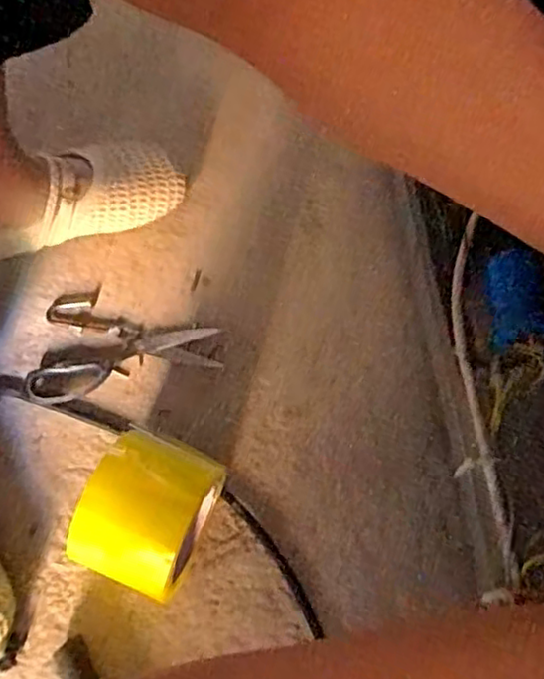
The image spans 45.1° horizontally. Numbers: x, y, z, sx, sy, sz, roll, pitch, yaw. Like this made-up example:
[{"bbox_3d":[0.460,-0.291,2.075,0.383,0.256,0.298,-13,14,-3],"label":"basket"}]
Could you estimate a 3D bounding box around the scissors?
[{"bbox_3d":[-0.140,0.015,0.631,0.174,0.011,0.107,5,64,2],"label":"scissors"}]

